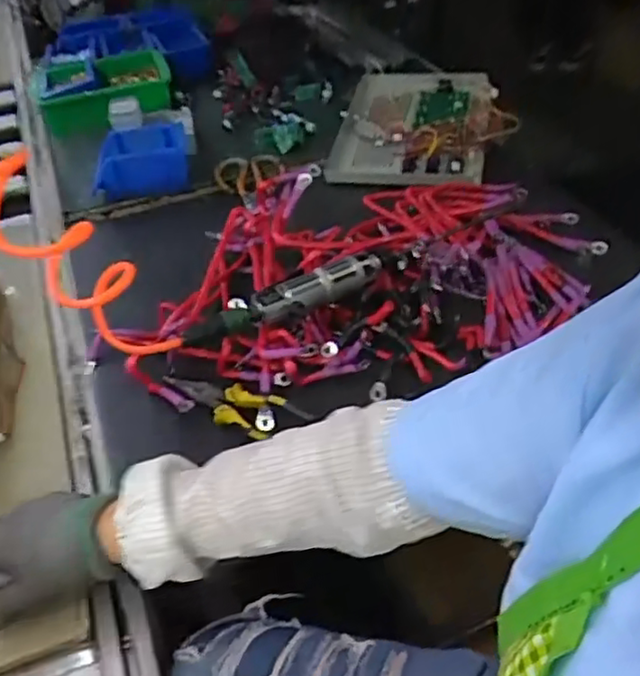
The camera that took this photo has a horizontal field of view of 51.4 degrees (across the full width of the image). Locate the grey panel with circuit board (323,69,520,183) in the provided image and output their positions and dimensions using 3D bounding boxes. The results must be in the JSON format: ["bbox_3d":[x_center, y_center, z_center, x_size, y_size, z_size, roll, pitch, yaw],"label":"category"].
[{"bbox_3d":[0.181,-0.368,1.141,0.292,0.058,0.366,5,43,11],"label":"grey panel with circuit board"}]

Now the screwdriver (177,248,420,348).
[{"bbox_3d":[-0.018,-0.052,0.737,0.284,0.035,0.038,-24,46,-20],"label":"screwdriver"}]

